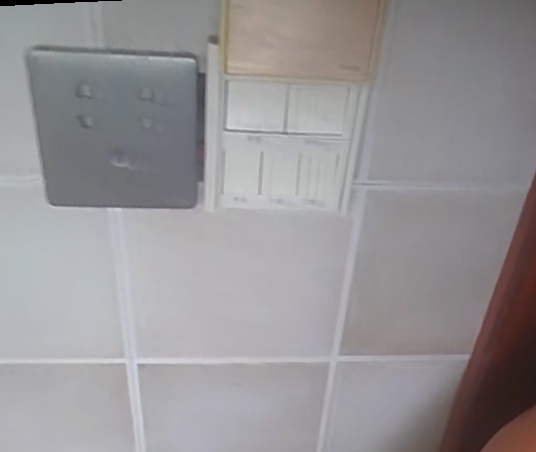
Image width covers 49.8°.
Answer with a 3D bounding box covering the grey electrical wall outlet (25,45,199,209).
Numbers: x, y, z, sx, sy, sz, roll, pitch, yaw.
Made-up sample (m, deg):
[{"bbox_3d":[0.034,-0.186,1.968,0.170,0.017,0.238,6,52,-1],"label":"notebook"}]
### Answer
[{"bbox_3d":[-0.081,-0.050,0.312,0.084,0.089,0.010,2,33,-3],"label":"grey electrical wall outlet"}]

